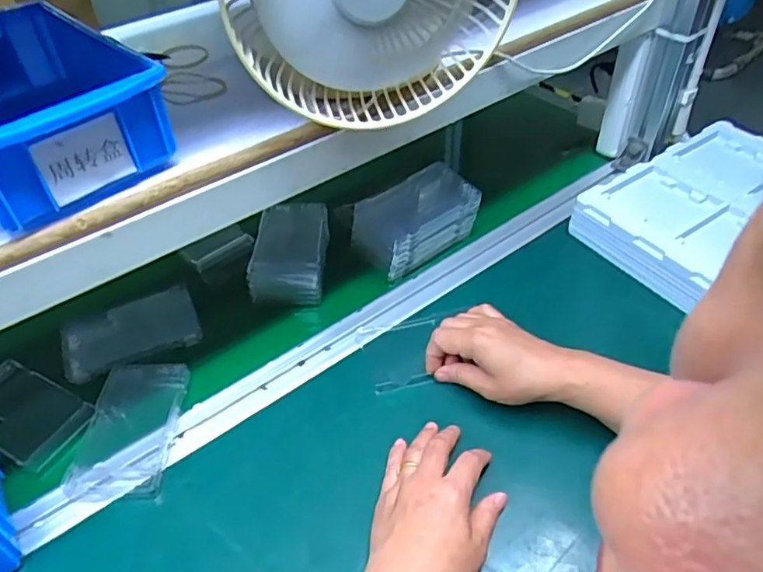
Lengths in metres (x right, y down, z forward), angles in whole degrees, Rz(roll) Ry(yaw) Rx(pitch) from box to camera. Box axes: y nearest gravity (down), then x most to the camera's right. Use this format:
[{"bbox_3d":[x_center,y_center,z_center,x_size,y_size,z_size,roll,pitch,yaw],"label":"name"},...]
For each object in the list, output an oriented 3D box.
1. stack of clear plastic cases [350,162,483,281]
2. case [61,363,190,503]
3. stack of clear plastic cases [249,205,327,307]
[{"bbox_3d":[0.038,-0.070,0.664,0.132,0.078,0.075,-28,49,-23],"label":"stack of clear plastic cases"},{"bbox_3d":[-0.226,0.125,0.515,0.084,0.018,0.129,-2,44,2],"label":"case"},{"bbox_3d":[-0.100,-0.033,0.652,0.080,0.068,0.120,-2,44,1],"label":"stack of clear plastic cases"}]

